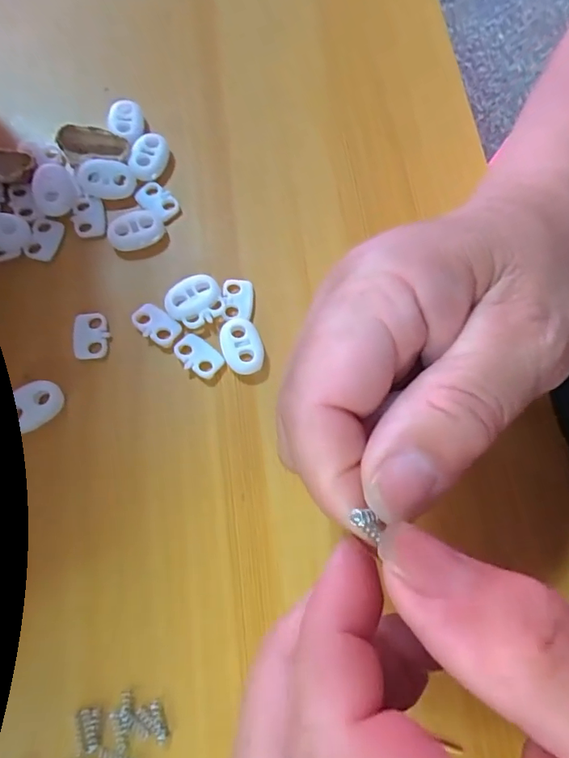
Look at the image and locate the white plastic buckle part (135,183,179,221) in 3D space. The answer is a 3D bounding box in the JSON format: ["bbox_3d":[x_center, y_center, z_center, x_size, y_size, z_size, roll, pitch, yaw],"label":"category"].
[{"bbox_3d":[-0.054,-0.075,0.208,0.018,0.005,0.012,40,73,9],"label":"white plastic buckle part"}]

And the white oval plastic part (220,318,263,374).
[{"bbox_3d":[-0.016,-0.012,0.188,0.015,0.005,0.022,-15,73,-9],"label":"white oval plastic part"}]

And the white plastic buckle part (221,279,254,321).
[{"bbox_3d":[-0.019,-0.032,0.195,0.012,0.004,0.018,-2,72,-5],"label":"white plastic buckle part"}]

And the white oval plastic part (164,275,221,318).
[{"bbox_3d":[-0.036,-0.032,0.193,0.022,0.004,0.015,-23,75,-12],"label":"white oval plastic part"}]

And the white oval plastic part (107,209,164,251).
[{"bbox_3d":[-0.060,-0.060,0.200,0.021,0.005,0.014,-23,75,-12],"label":"white oval plastic part"}]

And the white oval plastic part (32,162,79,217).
[{"bbox_3d":[-0.094,-0.078,0.202,0.016,0.006,0.022,-13,73,-9],"label":"white oval plastic part"}]

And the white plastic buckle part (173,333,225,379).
[{"bbox_3d":[-0.033,-0.009,0.187,0.019,0.004,0.012,36,72,7],"label":"white plastic buckle part"}]

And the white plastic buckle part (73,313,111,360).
[{"bbox_3d":[-0.074,-0.016,0.189,0.013,0.004,0.018,-6,72,-7],"label":"white plastic buckle part"}]

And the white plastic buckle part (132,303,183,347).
[{"bbox_3d":[-0.049,-0.022,0.190,0.019,0.004,0.012,38,73,8],"label":"white plastic buckle part"}]

